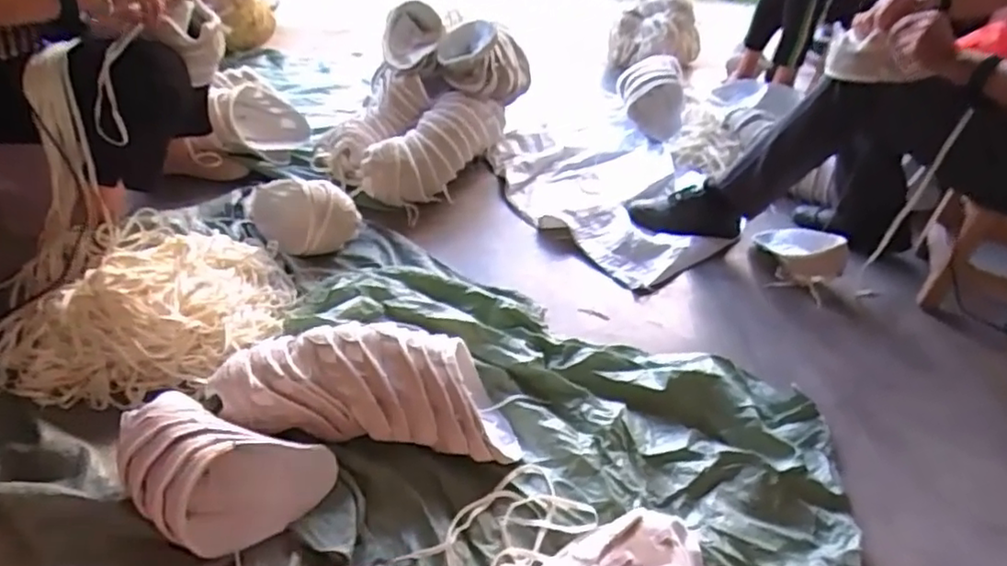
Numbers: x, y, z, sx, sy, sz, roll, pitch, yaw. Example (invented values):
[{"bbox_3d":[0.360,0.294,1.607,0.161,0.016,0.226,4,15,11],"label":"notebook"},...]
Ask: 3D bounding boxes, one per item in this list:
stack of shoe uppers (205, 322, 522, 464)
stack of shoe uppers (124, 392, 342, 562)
[{"bbox_3d":[-0.205,0.161,1.001,0.464,0.139,0.165,6,39,-2],"label":"stack of shoe uppers"},{"bbox_3d":[-0.384,0.262,0.864,0.264,0.142,0.149,11,41,6],"label":"stack of shoe uppers"}]

